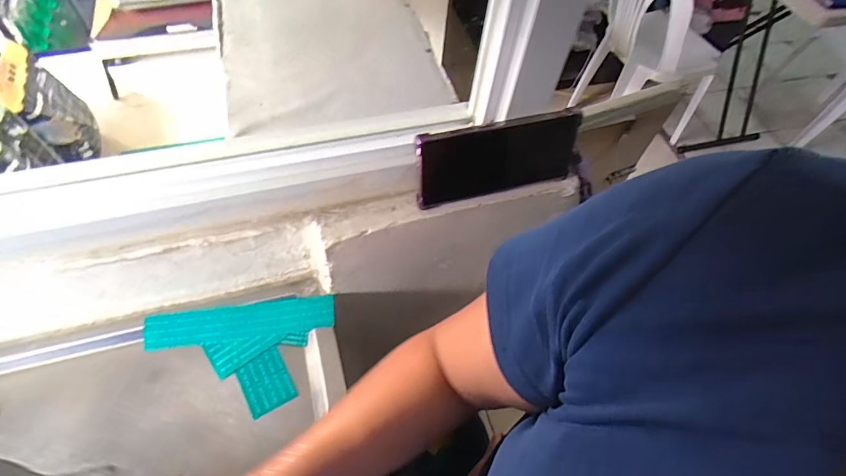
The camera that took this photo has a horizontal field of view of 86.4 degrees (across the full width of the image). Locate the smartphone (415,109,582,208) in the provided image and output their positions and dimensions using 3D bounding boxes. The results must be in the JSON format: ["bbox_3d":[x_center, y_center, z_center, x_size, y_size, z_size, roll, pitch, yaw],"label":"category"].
[{"bbox_3d":[0.076,-0.078,0.441,0.165,0.082,0.010,-13,51,-12],"label":"smartphone"}]

